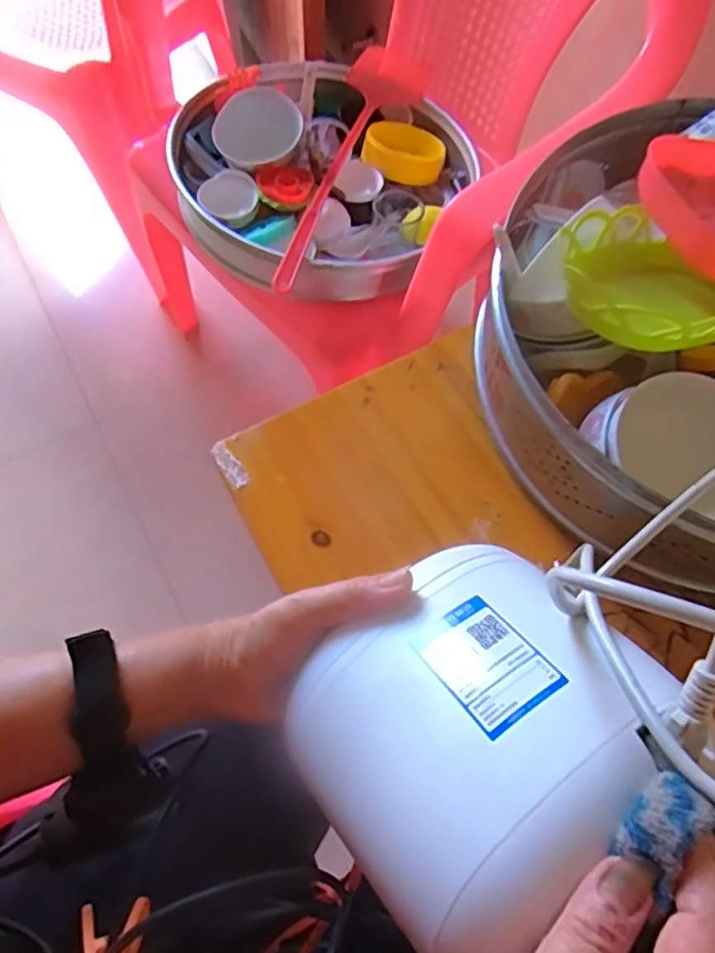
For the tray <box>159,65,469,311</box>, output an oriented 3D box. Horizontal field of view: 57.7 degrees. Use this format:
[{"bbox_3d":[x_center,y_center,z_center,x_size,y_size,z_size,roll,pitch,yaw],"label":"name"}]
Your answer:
[{"bbox_3d":[-0.048,-0.359,0.746,0.307,0.082,0.317,1,68,-2],"label":"tray"}]

